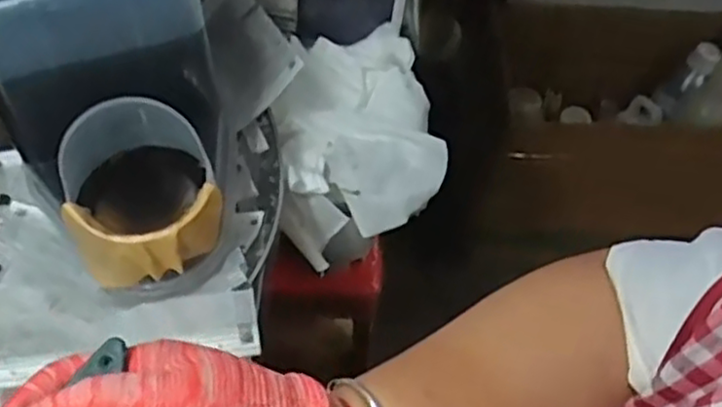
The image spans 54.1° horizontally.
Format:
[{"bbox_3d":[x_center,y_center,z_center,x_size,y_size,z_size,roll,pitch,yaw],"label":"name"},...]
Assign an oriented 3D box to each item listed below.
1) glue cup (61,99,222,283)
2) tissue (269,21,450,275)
[{"bbox_3d":[-0.132,-0.004,0.429,0.087,0.101,0.083,1,52,-1],"label":"glue cup"},{"bbox_3d":[-0.003,-0.055,0.578,0.128,0.055,0.189,-6,53,-7],"label":"tissue"}]

